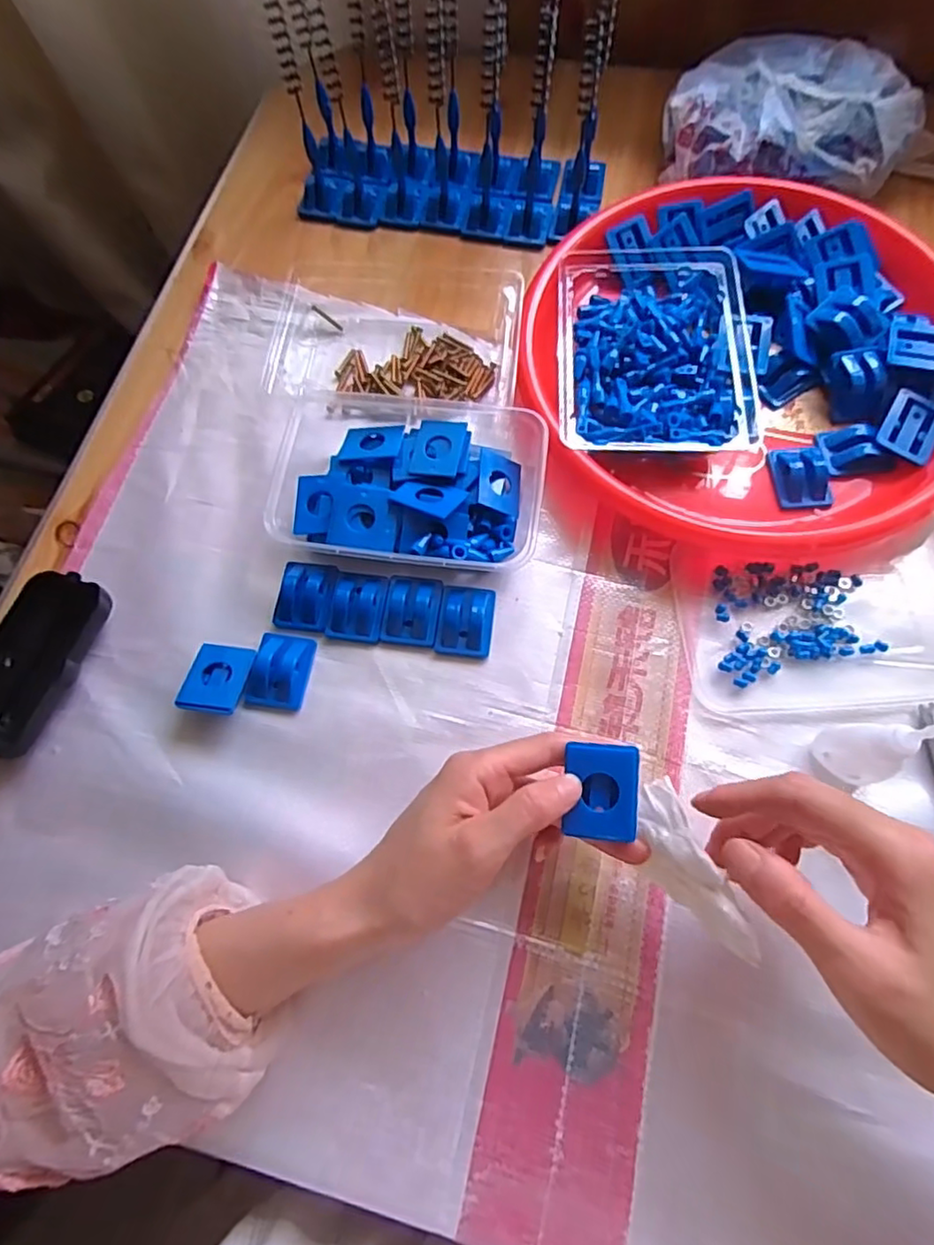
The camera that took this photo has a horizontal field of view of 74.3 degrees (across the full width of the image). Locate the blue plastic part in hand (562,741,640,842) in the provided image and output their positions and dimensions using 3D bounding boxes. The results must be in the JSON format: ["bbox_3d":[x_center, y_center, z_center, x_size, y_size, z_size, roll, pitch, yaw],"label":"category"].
[{"bbox_3d":[0.065,0.078,0.293,0.031,0.012,0.040,4,84,10],"label":"blue plastic part in hand"}]

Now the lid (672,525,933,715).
[{"bbox_3d":[0.215,0.000,0.368,0.166,0.007,0.104,-2,70,2],"label":"lid"}]

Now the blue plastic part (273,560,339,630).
[{"bbox_3d":[-0.100,-0.019,0.385,0.036,0.011,0.045,8,70,5],"label":"blue plastic part"}]

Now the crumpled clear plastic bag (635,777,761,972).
[{"bbox_3d":[0.101,0.115,0.280,0.025,0.022,0.083,-25,71,-7],"label":"crumpled clear plastic bag"}]

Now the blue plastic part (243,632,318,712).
[{"bbox_3d":[-0.113,0.028,0.371,0.033,0.013,0.047,7,70,5],"label":"blue plastic part"}]

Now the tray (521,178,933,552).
[{"bbox_3d":[0.182,-0.182,0.419,0.275,0.040,0.269,-1,70,2],"label":"tray"}]

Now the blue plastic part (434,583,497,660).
[{"bbox_3d":[-0.001,-0.002,0.380,0.033,0.015,0.044,8,70,6],"label":"blue plastic part"}]

